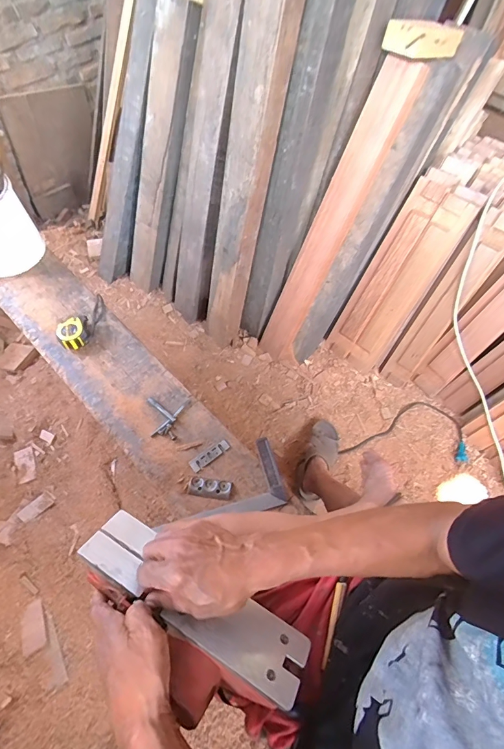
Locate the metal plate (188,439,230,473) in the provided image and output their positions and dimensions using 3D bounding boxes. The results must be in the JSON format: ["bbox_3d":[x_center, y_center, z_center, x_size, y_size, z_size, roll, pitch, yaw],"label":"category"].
[{"bbox_3d":[-0.083,0.157,0.753,0.082,0.004,0.024,-34,67,-19],"label":"metal plate"}]

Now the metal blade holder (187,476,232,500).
[{"bbox_3d":[-0.078,0.213,0.722,0.080,0.008,0.035,8,61,2],"label":"metal blade holder"}]

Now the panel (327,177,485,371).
[{"bbox_3d":[0.516,-0.326,1.397,0.230,0.690,0.041,27,33,3],"label":"panel"}]

